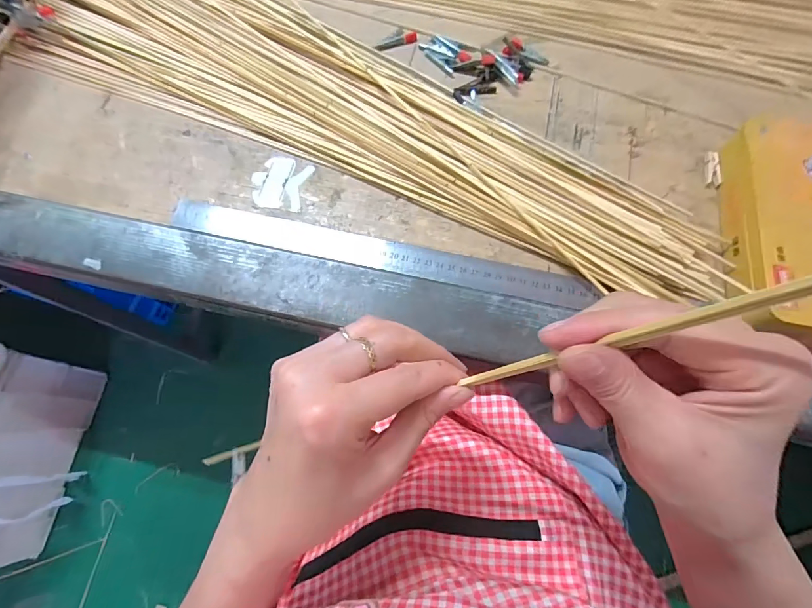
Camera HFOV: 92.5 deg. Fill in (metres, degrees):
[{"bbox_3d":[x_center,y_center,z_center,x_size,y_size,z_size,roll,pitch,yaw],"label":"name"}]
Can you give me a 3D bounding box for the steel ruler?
[{"bbox_3d":[-0.026,-0.044,0.333,0.360,0.004,0.027,12,67,6],"label":"steel ruler"}]

